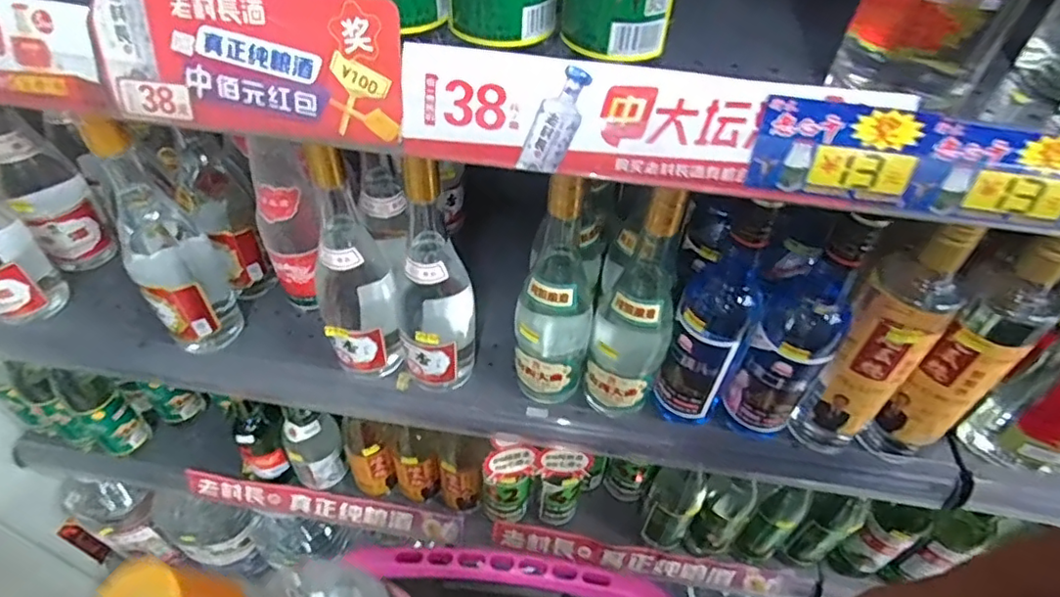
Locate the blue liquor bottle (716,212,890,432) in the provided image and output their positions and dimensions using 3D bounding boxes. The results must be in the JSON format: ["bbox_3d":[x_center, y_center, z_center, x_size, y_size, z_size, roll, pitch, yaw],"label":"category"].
[{"bbox_3d":[0.224,0.031,0.489,0.058,0.223,0.053,35,56,26],"label":"blue liquor bottle"}]

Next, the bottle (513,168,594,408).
[{"bbox_3d":[0.020,0.000,0.518,0.063,0.205,0.073,-1,49,-3],"label":"bottle"}]

